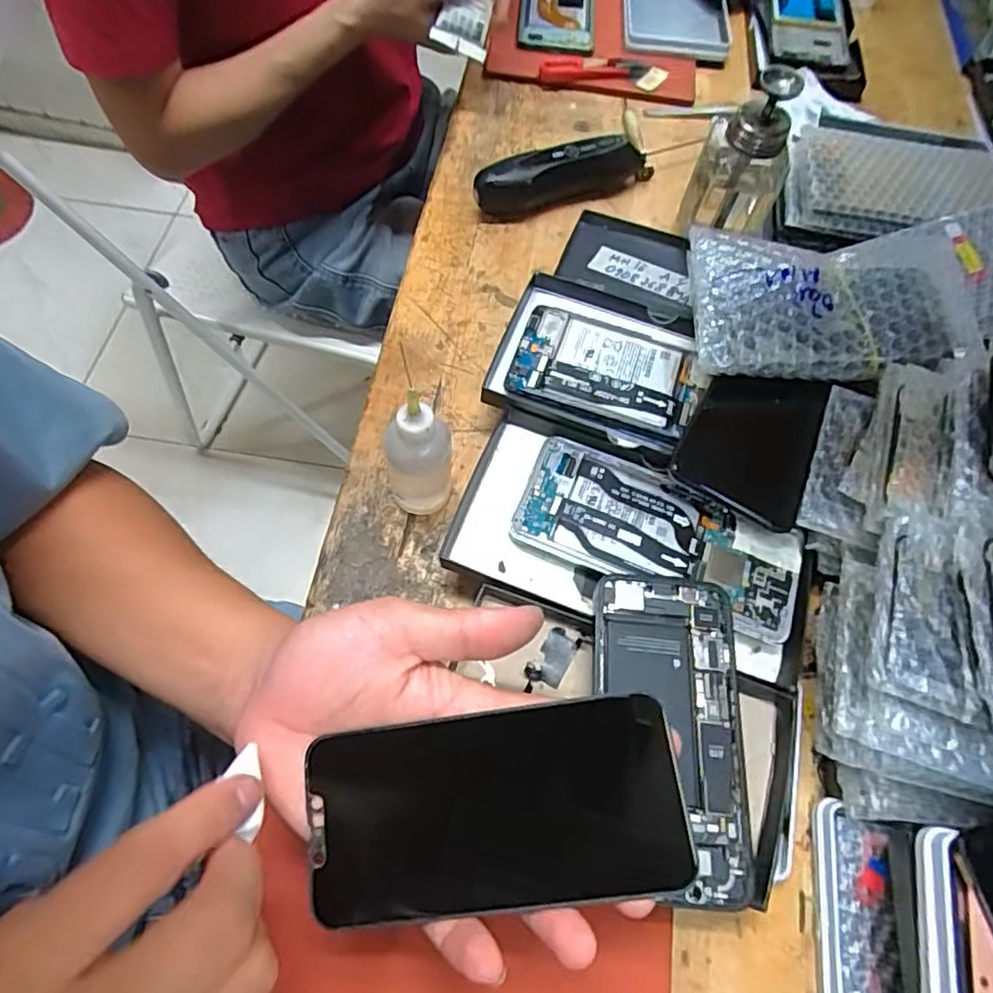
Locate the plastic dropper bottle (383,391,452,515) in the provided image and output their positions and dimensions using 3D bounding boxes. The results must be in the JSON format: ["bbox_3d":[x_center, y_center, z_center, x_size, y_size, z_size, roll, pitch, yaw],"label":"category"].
[{"bbox_3d":[-0.045,-0.027,0.341,0.036,0.100,0.039,1,64,-2],"label":"plastic dropper bottle"}]

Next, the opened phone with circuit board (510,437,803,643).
[{"bbox_3d":[0.092,0.020,0.350,0.157,0.008,0.072,22,65,8],"label":"opened phone with circuit board"}]

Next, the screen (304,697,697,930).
[{"bbox_3d":[-0.002,0.120,0.233,0.140,0.010,0.063,-11,65,6],"label":"screen"}]

